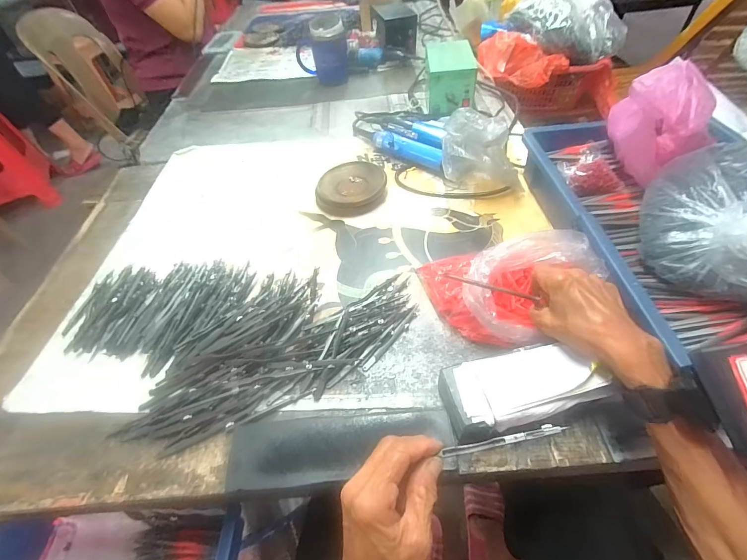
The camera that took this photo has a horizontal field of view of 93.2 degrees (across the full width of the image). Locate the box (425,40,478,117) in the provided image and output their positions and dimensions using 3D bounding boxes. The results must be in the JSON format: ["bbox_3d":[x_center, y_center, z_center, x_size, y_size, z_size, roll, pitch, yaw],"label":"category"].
[{"bbox_3d":[0.161,-0.421,0.749,0.096,0.104,0.150,0,51,6],"label":"box"}]

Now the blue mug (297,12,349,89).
[{"bbox_3d":[-0.128,-0.574,0.880,0.124,0.137,0.082,-10,50,-3],"label":"blue mug"}]

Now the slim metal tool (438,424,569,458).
[{"bbox_3d":[0.090,0.114,0.250,0.087,0.005,0.007,-19,49,13],"label":"slim metal tool"}]

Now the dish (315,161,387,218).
[{"bbox_3d":[-0.038,-0.158,0.603,0.118,0.029,0.108,-3,50,3],"label":"dish"}]

